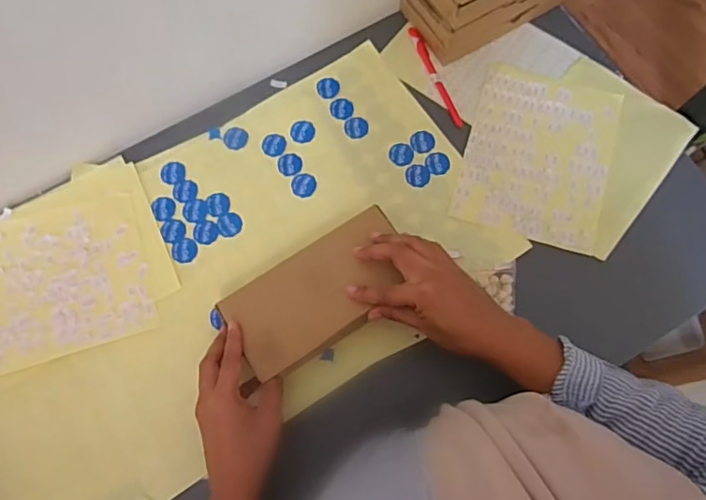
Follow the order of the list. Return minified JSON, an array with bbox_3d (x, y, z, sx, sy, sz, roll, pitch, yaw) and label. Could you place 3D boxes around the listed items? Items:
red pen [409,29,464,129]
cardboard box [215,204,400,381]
[{"bbox_3d":[0.099,-0.208,0.633,0.013,0.007,0.139,-21,75,-6],"label":"red pen"},{"bbox_3d":[-0.031,0.043,0.538,0.188,0.033,0.103,-31,62,-11],"label":"cardboard box"}]

